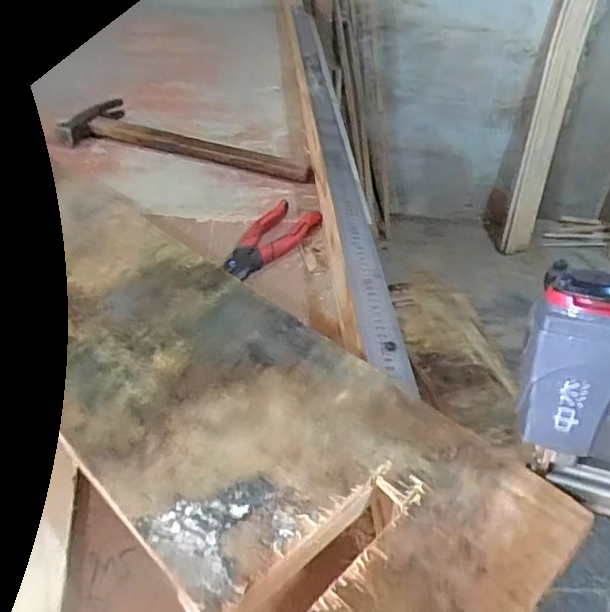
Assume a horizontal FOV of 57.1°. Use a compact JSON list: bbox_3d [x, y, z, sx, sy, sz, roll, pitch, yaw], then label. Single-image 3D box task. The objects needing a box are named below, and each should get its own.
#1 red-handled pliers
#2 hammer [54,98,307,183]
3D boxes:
[{"bbox_3d":[-0.042,-0.084,0.675,0.059,0.035,0.162,29,44,26],"label":"red-handled pliers"},{"bbox_3d":[-0.175,-0.266,0.893,0.404,0.027,0.132,13,39,8],"label":"hammer"}]

